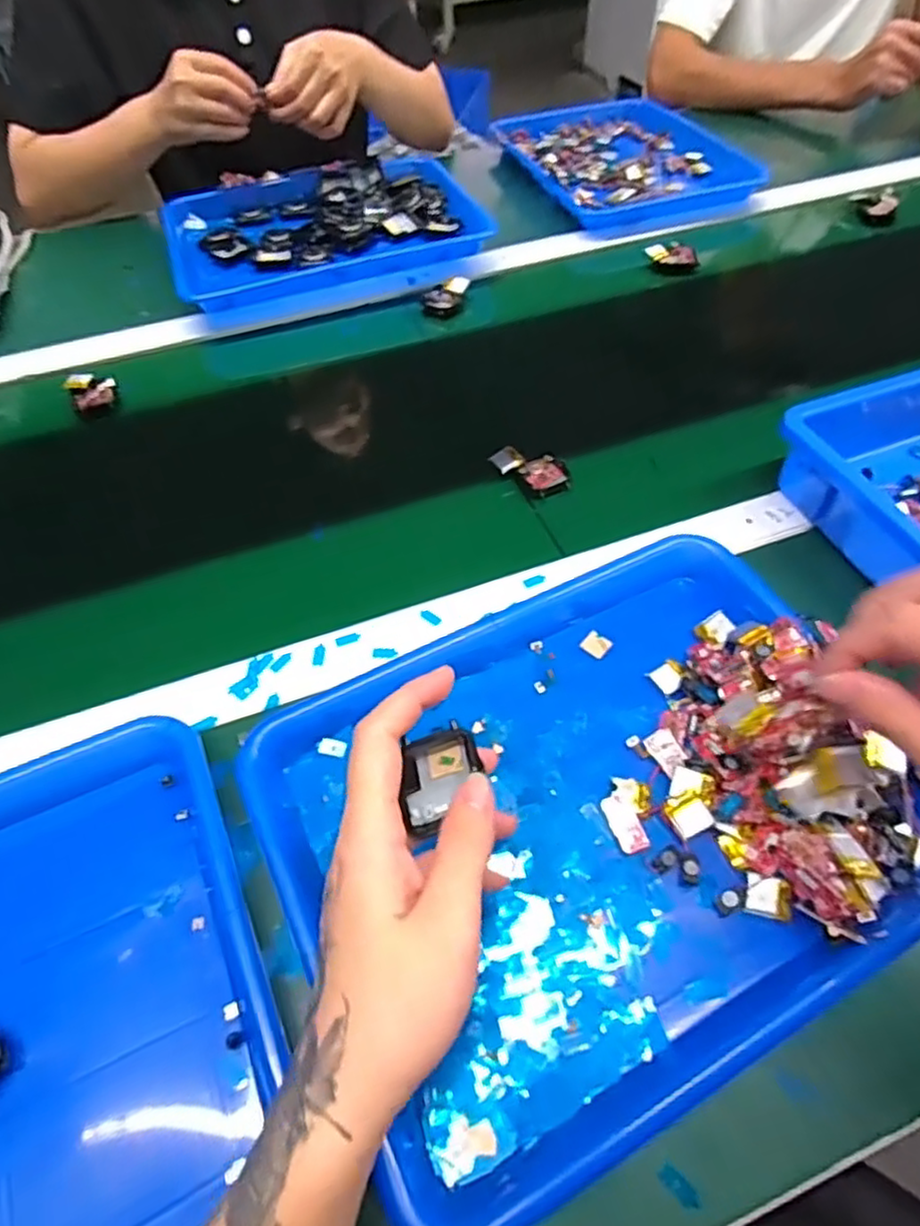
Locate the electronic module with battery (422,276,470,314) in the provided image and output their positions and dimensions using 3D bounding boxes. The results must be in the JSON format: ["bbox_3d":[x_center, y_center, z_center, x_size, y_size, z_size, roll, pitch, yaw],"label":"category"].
[{"bbox_3d":[-0.014,-0.328,0.681,0.048,0.018,0.033,-9,55,-4],"label":"electronic module with battery"}]

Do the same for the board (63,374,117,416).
[{"bbox_3d":[-0.335,-0.202,0.605,0.038,0.013,0.053,-31,60,-19],"label":"board"}]

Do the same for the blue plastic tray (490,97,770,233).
[{"bbox_3d":[0.204,-0.580,0.845,0.247,0.032,0.295,-18,56,-10],"label":"blue plastic tray"}]

